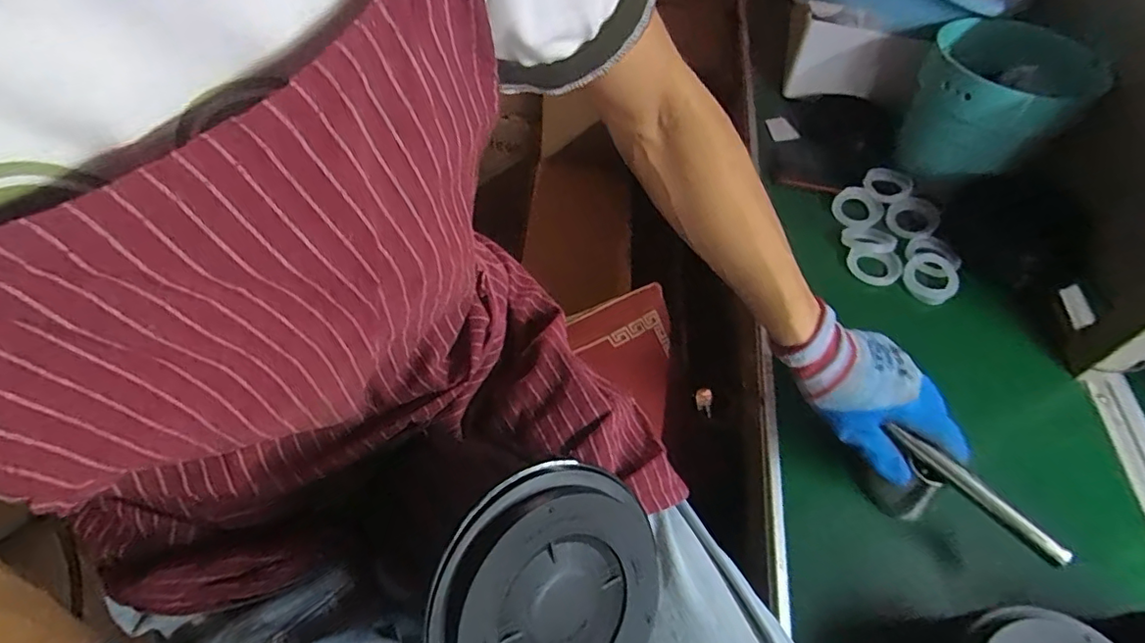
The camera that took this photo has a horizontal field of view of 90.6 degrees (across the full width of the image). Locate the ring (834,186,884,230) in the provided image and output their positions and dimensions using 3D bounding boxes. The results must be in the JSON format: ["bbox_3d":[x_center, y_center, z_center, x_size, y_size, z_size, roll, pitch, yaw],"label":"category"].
[{"bbox_3d":[0.371,-0.147,0.748,0.063,0.014,0.060,-2,68,6],"label":"ring"}]

